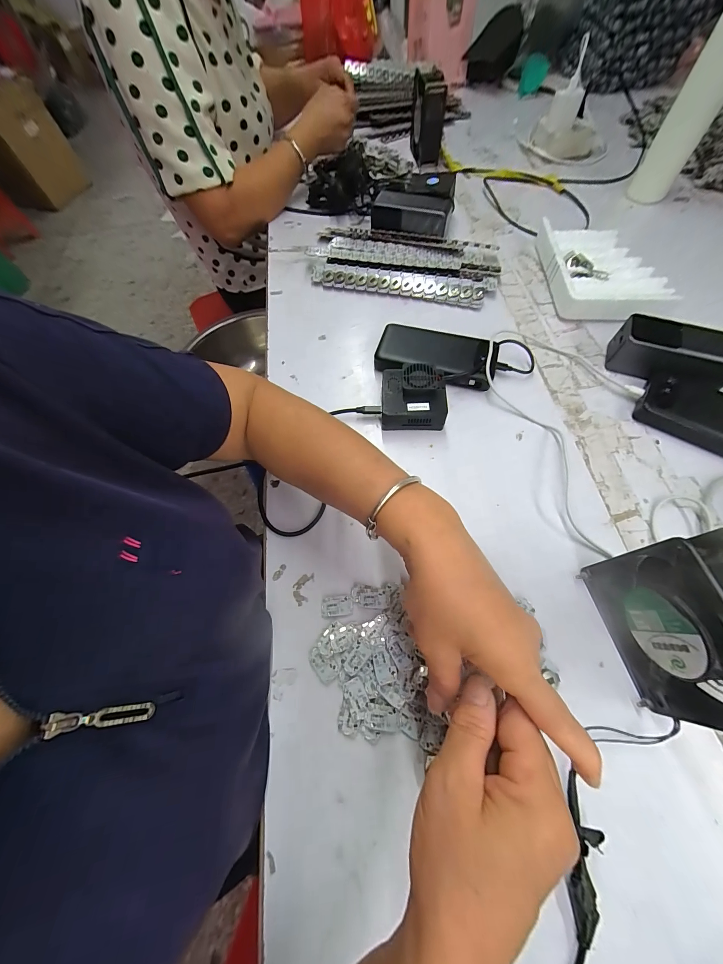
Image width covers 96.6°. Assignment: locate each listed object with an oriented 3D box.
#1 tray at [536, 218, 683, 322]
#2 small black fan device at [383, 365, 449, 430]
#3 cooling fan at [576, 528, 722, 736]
[{"bbox_3d":[0.367,-0.328,0.499,0.159,0.037,0.216,4,64,4],"label":"tray"},{"bbox_3d":[0.064,-0.105,0.399,0.075,0.045,0.070,0,63,2],"label":"small black fan device"},{"bbox_3d":[0.245,0.112,0.245,0.046,0.115,0.119,-9,63,-2],"label":"cooling fan"}]

